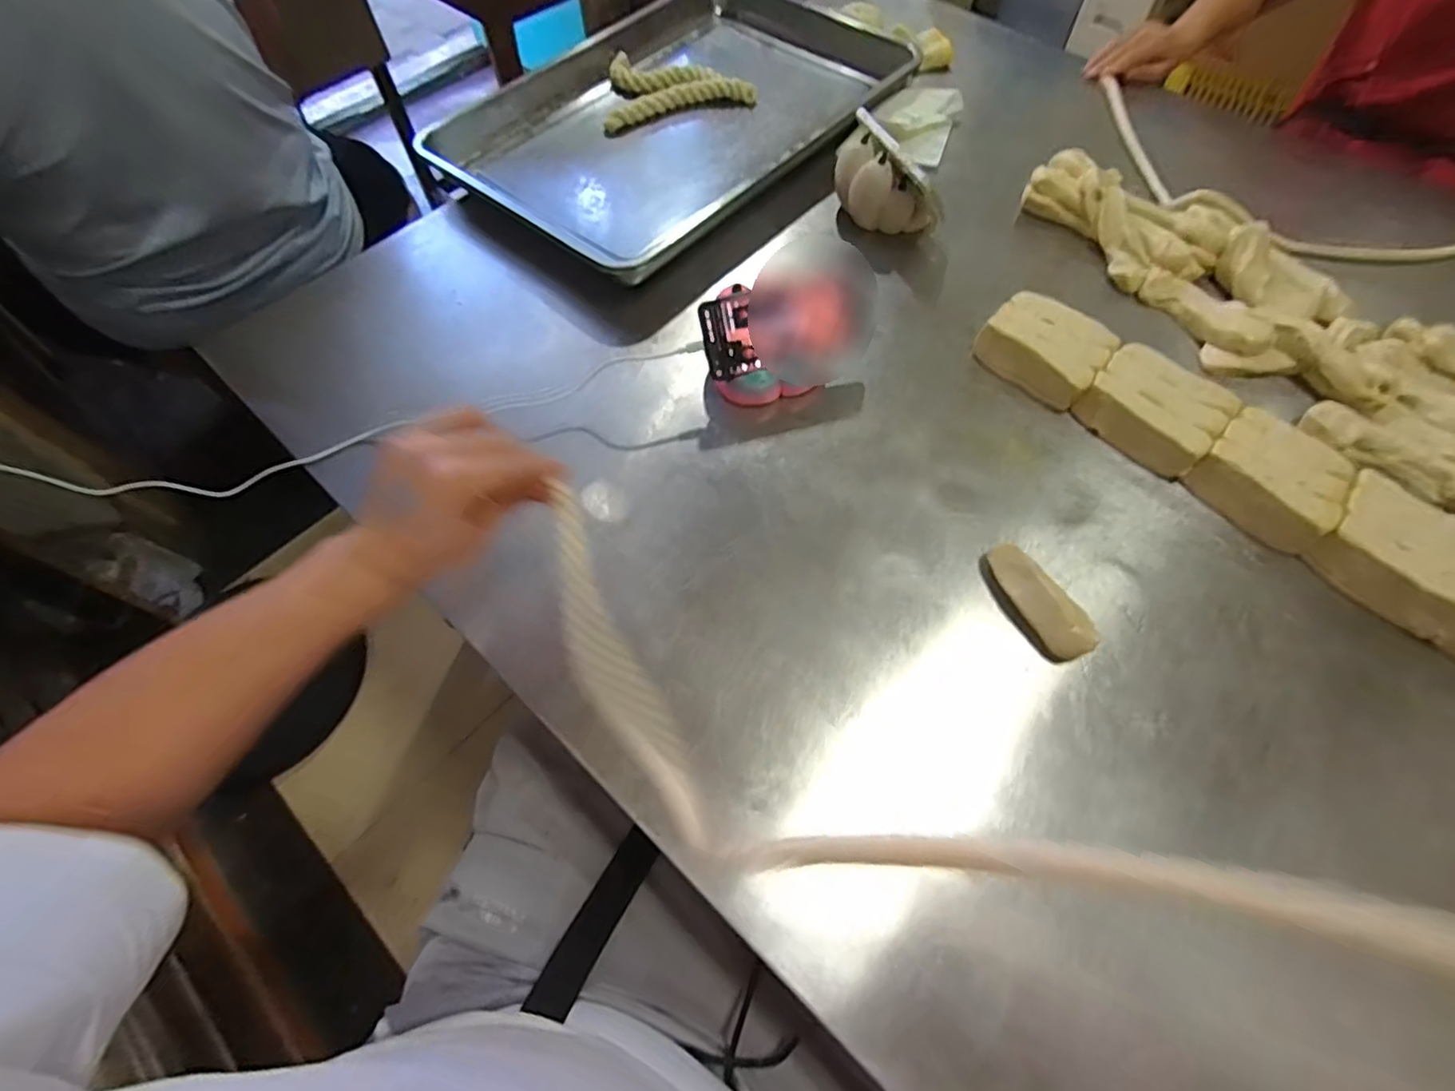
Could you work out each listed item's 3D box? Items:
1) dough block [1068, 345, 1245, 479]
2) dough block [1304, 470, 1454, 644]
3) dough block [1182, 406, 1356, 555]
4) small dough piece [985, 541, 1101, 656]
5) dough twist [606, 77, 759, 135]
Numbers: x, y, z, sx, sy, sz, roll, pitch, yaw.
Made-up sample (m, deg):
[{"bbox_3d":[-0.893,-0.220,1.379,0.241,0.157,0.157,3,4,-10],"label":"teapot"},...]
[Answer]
[{"bbox_3d":[0.413,-0.133,0.595,0.095,0.041,0.117,-40,69,-19],"label":"dough block"},{"bbox_3d":[0.569,0.004,0.523,0.104,0.046,0.103,37,69,18],"label":"dough block"},{"bbox_3d":[0.491,-0.062,0.554,0.096,0.044,0.109,-42,70,-19],"label":"dough block"},{"bbox_3d":[0.254,0.047,0.509,0.033,0.041,0.105,-30,66,-15],"label":"small dough piece"},{"bbox_3d":[-0.069,-0.631,0.863,0.213,0.023,0.052,-13,63,-4],"label":"dough twist"}]

